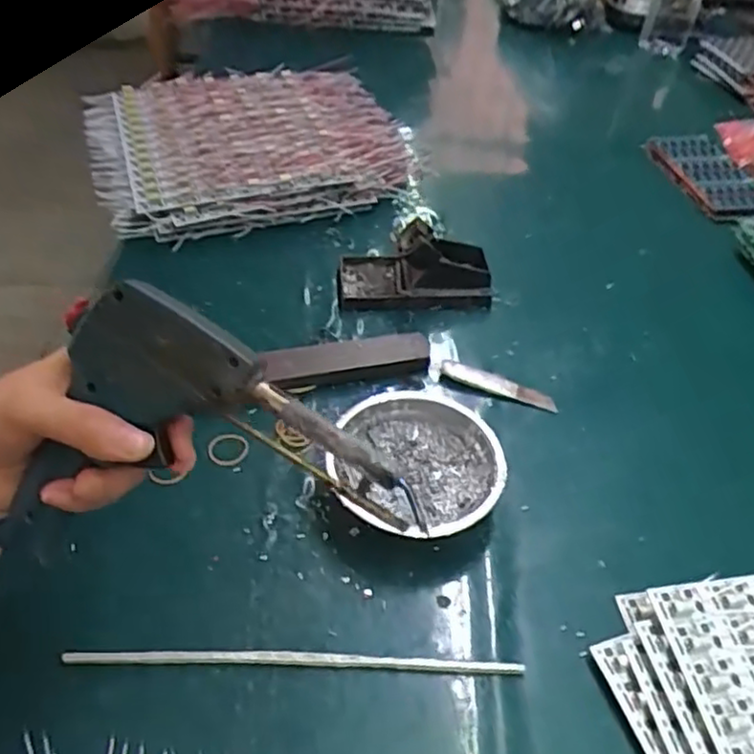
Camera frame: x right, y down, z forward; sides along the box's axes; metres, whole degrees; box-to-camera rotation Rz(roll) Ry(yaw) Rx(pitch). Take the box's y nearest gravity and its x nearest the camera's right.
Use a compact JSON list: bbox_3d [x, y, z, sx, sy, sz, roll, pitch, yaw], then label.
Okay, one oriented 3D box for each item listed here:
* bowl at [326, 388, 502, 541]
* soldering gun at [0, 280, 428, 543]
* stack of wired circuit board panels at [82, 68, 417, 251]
[{"bbox_3d":[0.030,0.068,0.528,0.122,0.044,0.112,3,46,-3],"label":"bowl"},{"bbox_3d":[-0.080,0.007,0.334,0.175,0.098,0.040,3,19,6],"label":"soldering gun"},{"bbox_3d":[-0.152,-0.285,0.824,0.353,0.068,0.295,-14,49,-18],"label":"stack of wired circuit board panels"}]

